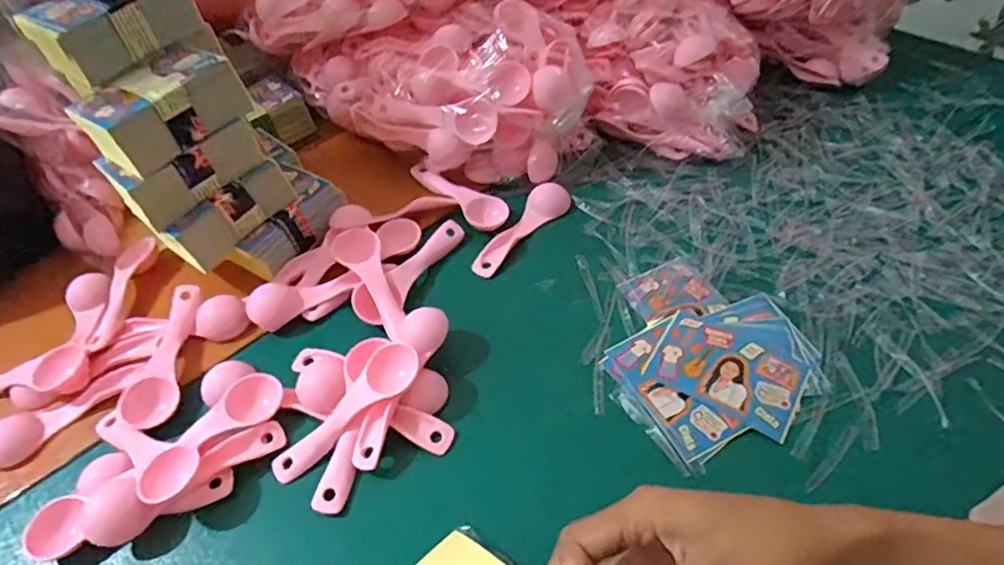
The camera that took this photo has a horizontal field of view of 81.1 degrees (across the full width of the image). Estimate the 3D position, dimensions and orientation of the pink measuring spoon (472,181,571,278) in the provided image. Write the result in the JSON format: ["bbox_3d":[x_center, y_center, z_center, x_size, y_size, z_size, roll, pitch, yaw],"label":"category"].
[{"bbox_3d":[0.015,-0.046,0.486,0.034,0.010,0.111,32,60,27],"label":"pink measuring spoon"}]

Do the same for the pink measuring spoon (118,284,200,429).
[{"bbox_3d":[-0.237,0.049,0.419,0.034,0.014,0.113,-1,50,4],"label":"pink measuring spoon"}]

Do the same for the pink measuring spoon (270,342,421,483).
[{"bbox_3d":[-0.098,0.083,0.378,0.112,0.015,0.033,-43,57,-3],"label":"pink measuring spoon"}]

